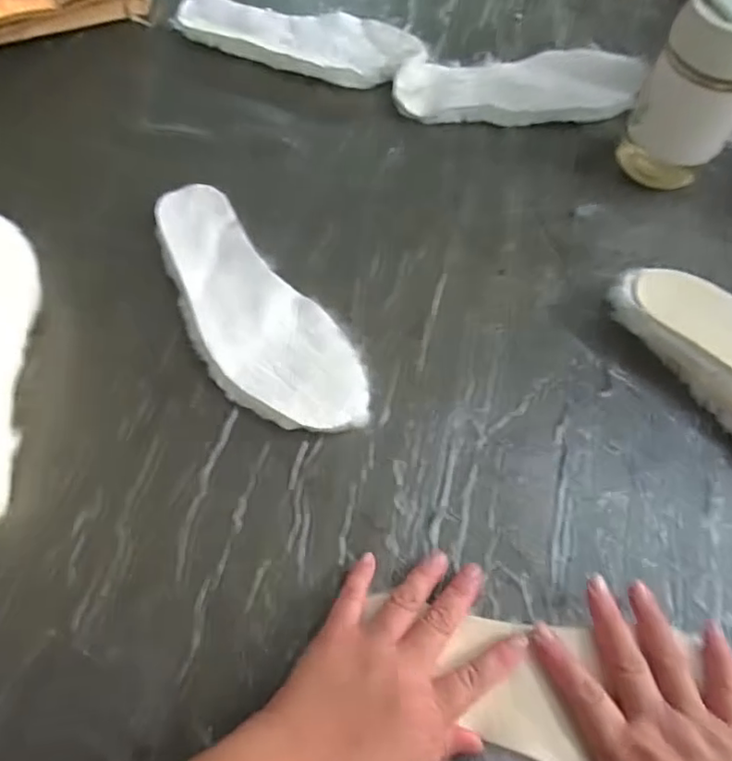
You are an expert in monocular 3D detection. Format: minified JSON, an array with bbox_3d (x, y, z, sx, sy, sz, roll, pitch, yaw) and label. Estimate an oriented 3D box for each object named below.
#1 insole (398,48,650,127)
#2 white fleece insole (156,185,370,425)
[{"bbox_3d":[0.148,-0.286,0.606,0.238,0.027,0.079,-6,64,-4],"label":"insole"},{"bbox_3d":[-0.096,-0.054,0.488,0.093,0.019,0.254,-35,70,-17],"label":"white fleece insole"}]

